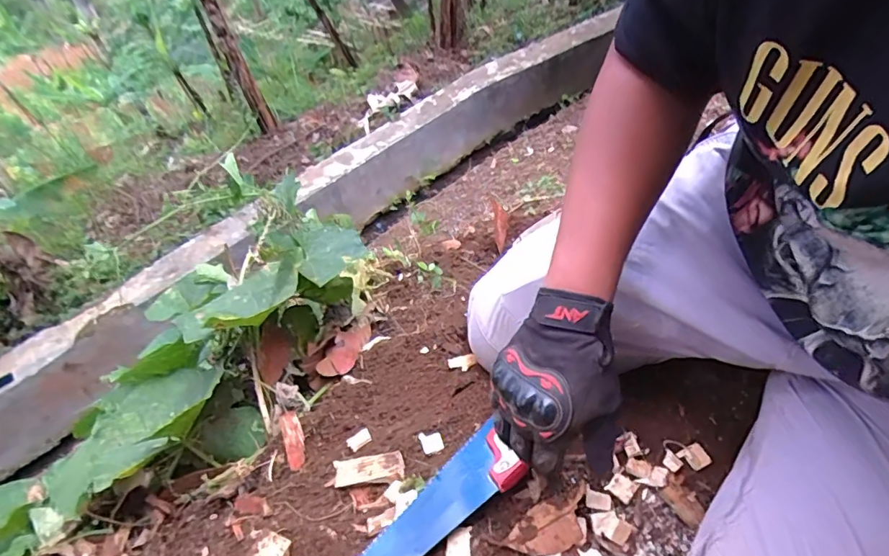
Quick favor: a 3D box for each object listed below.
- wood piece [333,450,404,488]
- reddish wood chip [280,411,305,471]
[{"bbox_3d":[-0.101,0.247,0.633,0.101,0.008,0.038,-10,36,12],"label":"wood piece"},{"bbox_3d":[-0.213,0.226,0.686,0.025,0.013,0.082,-20,54,-11],"label":"reddish wood chip"}]

